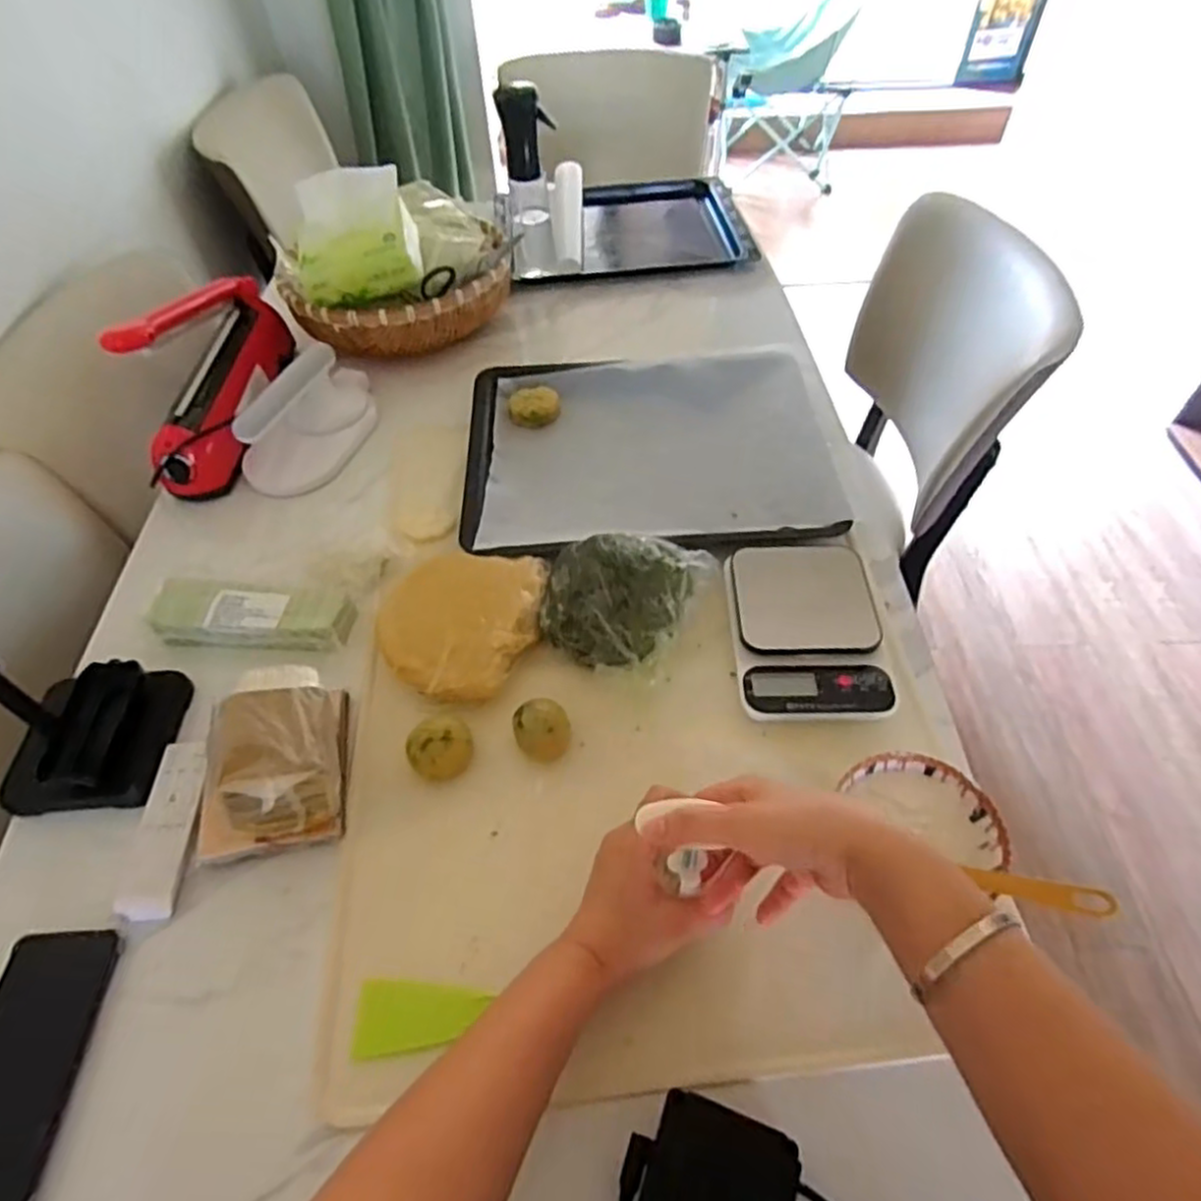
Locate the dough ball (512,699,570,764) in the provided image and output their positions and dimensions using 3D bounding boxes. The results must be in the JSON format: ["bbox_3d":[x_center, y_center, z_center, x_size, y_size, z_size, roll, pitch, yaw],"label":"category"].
[{"bbox_3d":[-0.047,0.108,0.592,0.045,0.033,0.044,-1,52,1],"label":"dough ball"}]

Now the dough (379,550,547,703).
[{"bbox_3d":[-0.129,0.017,0.658,0.142,0.029,0.158,8,53,8],"label":"dough"}]

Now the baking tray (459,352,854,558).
[{"bbox_3d":[0.046,-0.173,0.801,0.390,0.040,0.309,-6,52,-3],"label":"baking tray"}]

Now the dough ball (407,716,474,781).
[{"bbox_3d":[-0.129,0.121,0.585,0.052,0.029,0.046,-23,55,-16],"label":"dough ball"}]

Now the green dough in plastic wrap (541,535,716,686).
[{"bbox_3d":[0.016,-0.011,0.656,0.133,0.075,0.145,26,57,21],"label":"green dough in plastic wrap"}]

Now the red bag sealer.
[{"bbox_3d":[-0.443,-0.280,0.826,0.103,0.174,0.298,-6,52,-3],"label":"red bag sealer"}]

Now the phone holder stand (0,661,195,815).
[{"bbox_3d":[-0.424,0.045,0.516,0.116,0.238,0.126,-1,52,1],"label":"phone holder stand"}]

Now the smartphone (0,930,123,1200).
[{"bbox_3d":[-0.376,0.302,0.467,0.072,0.011,0.158,-2,52,0],"label":"smartphone"}]

